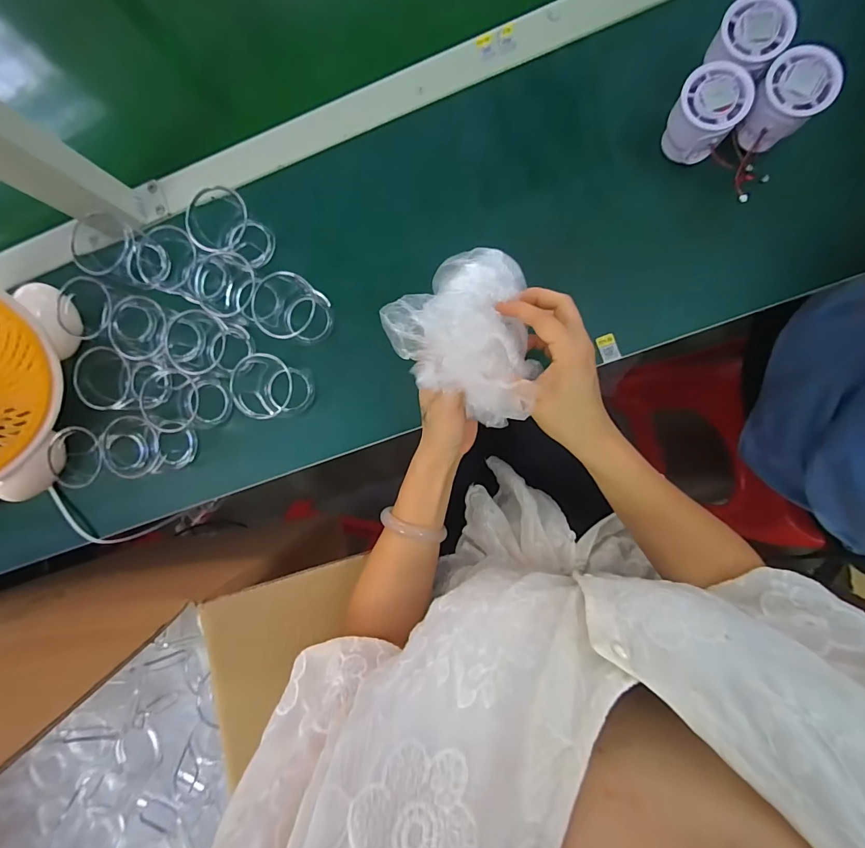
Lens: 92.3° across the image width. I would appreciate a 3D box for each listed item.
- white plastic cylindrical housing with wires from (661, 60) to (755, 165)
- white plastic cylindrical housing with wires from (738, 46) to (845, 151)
[{"bbox_3d":[0.226,-0.257,0.351,0.050,0.055,0.051,0,90,6],"label":"white plastic cylindrical housing with wires"},{"bbox_3d":[0.282,-0.258,0.335,0.051,0.049,0.051,0,90,6],"label":"white plastic cylindrical housing with wires"}]

